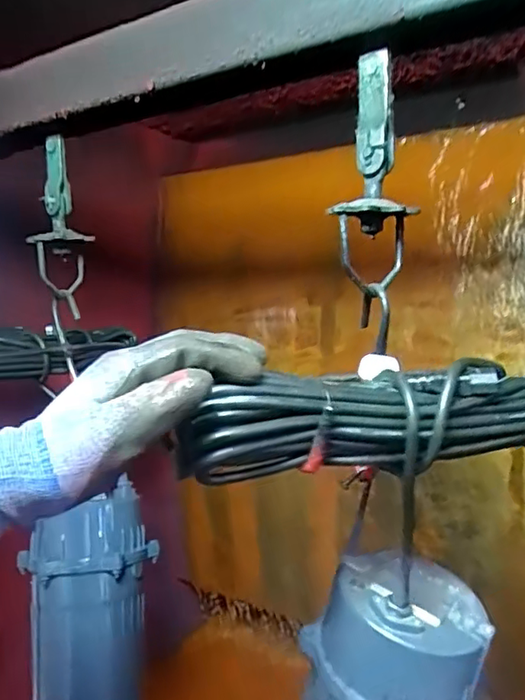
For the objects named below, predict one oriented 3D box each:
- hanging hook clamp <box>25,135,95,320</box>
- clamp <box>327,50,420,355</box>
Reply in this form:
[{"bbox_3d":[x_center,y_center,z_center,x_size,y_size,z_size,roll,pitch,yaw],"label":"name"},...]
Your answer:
[{"bbox_3d":[-0.243,-0.149,0.673,0.062,0.199,0.049,-2,5,-5],"label":"hanging hook clamp"},{"bbox_3d":[0.088,-0.124,0.460,0.069,0.224,0.055,-1,5,3],"label":"clamp"}]

